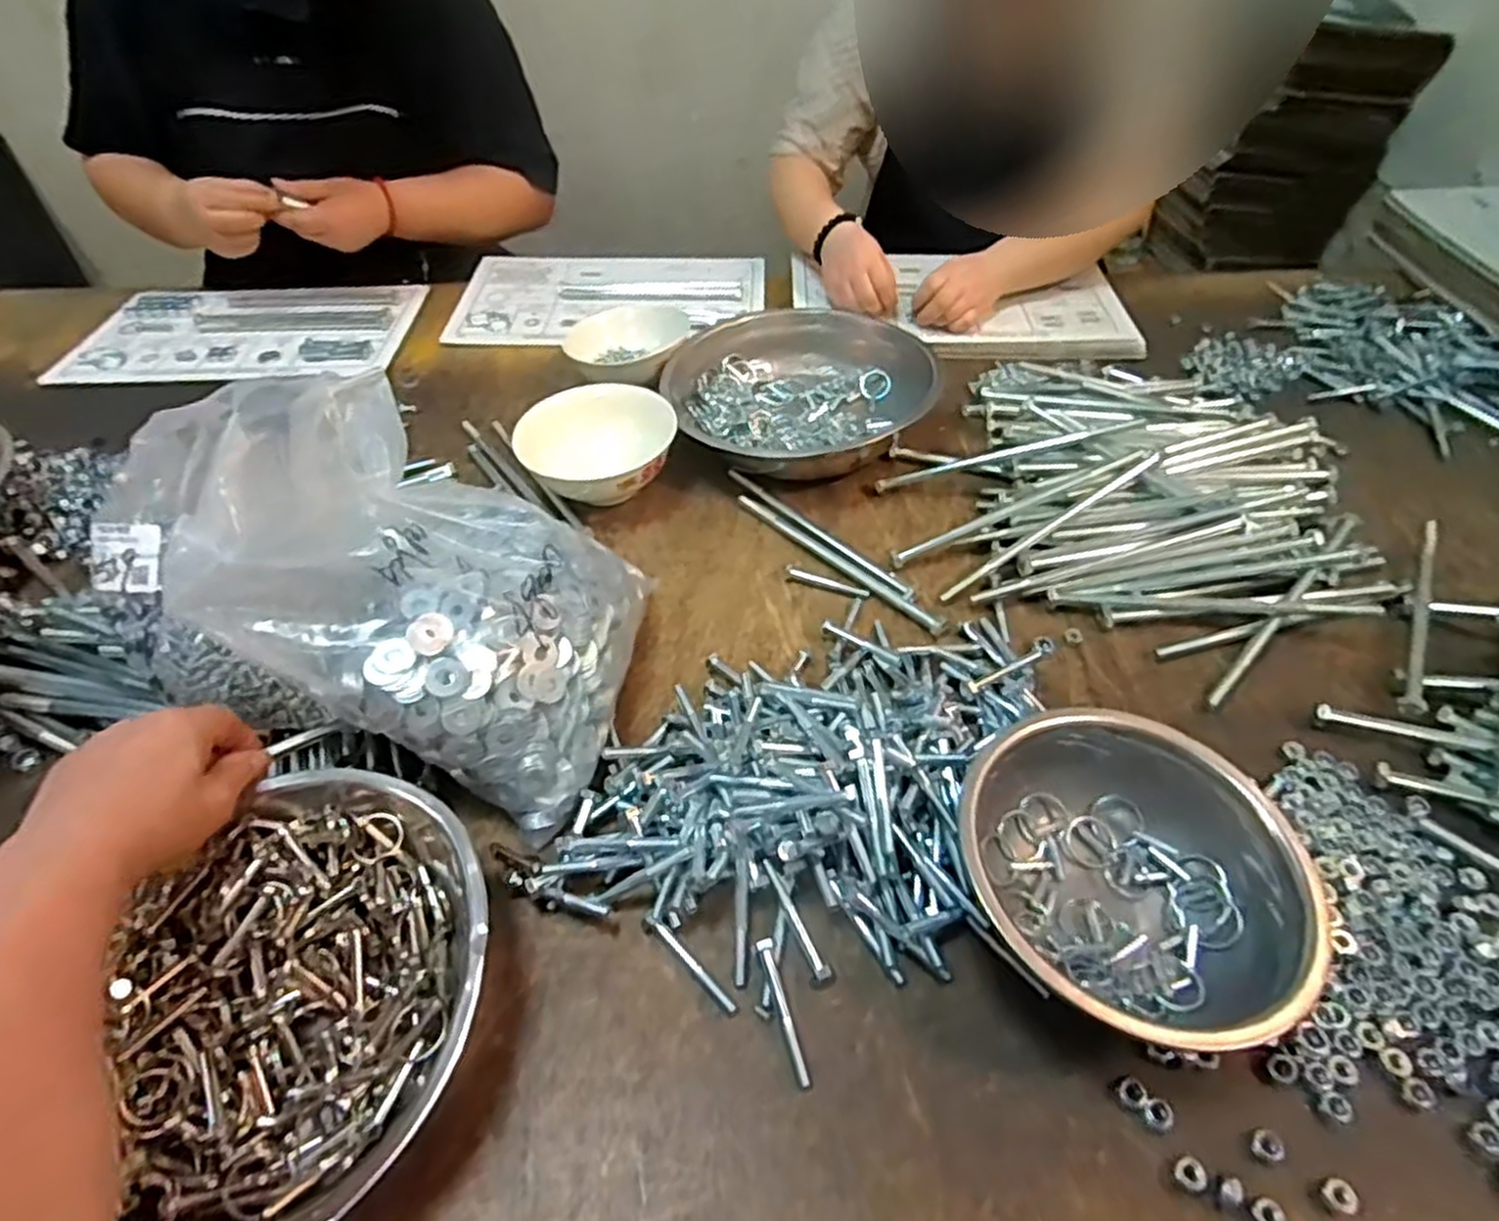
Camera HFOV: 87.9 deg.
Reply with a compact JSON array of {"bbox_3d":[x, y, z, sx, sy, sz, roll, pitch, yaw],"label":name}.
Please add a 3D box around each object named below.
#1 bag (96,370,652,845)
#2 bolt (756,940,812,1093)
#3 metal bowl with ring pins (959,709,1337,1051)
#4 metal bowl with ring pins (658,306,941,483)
[{"bbox_3d":[-0.223,-0.020,0.491,0.293,0.205,0.197,11,48,12],"label":"bag"},{"bbox_3d":[0.018,0.206,0.400,0.008,0.012,0.070,-14,63,-12],"label":"bolt"},{"bbox_3d":[0.197,0.146,0.413,0.171,0.076,0.164,-1,46,1],"label":"metal bowl with ring pins"},{"bbox_3d":[0.045,-0.212,0.756,0.250,0.078,0.206,-18,48,-15],"label":"metal bowl with ring pins"}]

